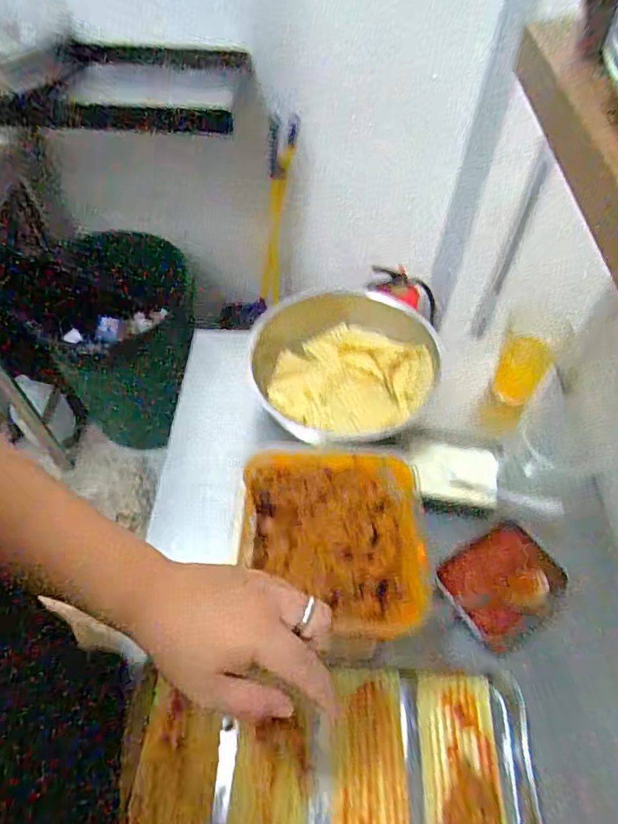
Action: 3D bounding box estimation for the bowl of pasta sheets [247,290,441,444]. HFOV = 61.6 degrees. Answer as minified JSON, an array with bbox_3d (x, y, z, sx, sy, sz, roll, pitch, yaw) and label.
[{"bbox_3d":[0.050,-0.067,0.758,0.249,0.091,0.254,1,53,-1],"label":"bowl of pasta sheets"}]

